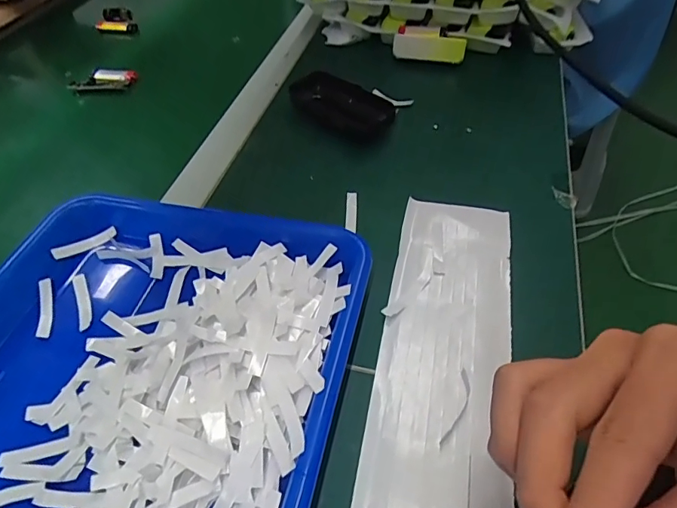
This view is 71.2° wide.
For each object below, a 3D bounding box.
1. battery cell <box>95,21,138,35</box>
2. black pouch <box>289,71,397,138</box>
[{"bbox_3d":[-0.308,-0.311,0.651,0.063,0.012,0.017,11,49,13],"label":"battery cell"},{"bbox_3d":[-0.001,-0.140,0.457,0.115,0.030,0.053,35,59,28],"label":"black pouch"}]

